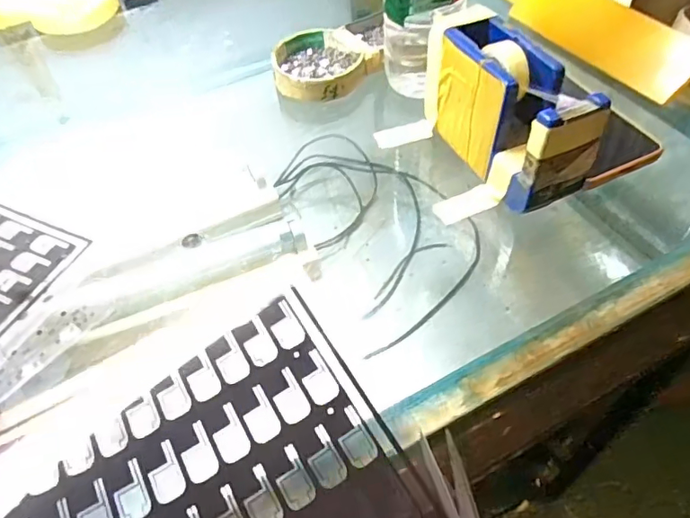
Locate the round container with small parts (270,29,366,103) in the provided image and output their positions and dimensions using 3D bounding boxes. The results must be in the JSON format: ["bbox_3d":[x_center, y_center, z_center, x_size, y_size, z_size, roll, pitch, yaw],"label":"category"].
[{"bbox_3d":[-0.023,-0.174,0.464,0.079,0.023,0.082,-3,51,4],"label":"round container with small parts"}]

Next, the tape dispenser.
[{"bbox_3d":[0.107,-0.100,0.352,0.054,0.075,0.130,-21,52,-12],"label":"tape dispenser"}]

